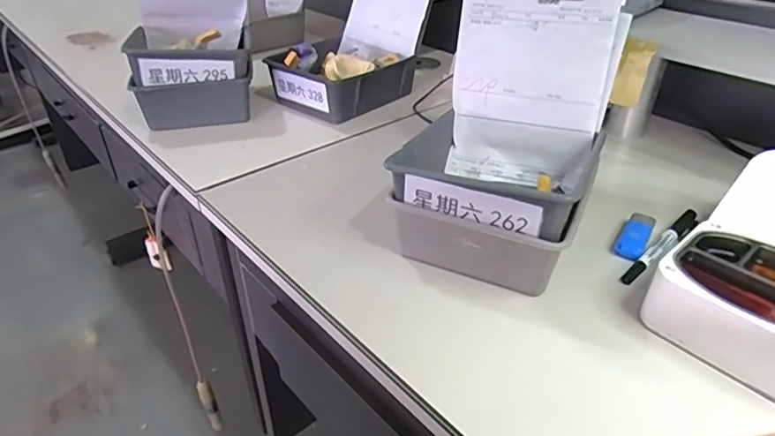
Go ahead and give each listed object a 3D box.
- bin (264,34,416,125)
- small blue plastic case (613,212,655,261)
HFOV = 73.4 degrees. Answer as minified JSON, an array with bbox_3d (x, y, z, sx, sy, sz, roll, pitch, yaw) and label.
[{"bbox_3d":[-0.068,-0.208,0.757,0.143,0.076,0.168,26,42,33],"label":"bin"},{"bbox_3d":[0.236,0.017,0.495,0.025,0.017,0.065,22,40,29],"label":"small blue plastic case"}]

